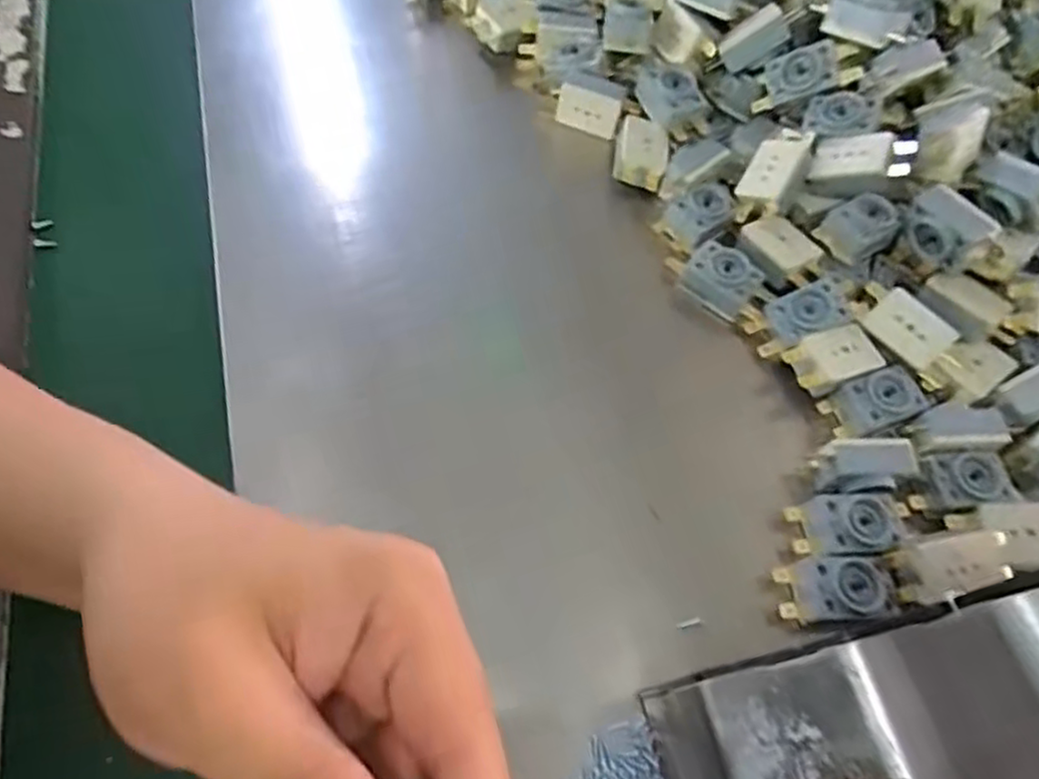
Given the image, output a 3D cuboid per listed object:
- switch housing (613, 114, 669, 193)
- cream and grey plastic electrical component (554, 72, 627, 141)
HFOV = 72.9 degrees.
[{"bbox_3d":[0.070,-0.136,0.404,0.029,0.017,0.043,10,71,2],"label":"switch housing"},{"bbox_3d":[0.042,-0.173,0.425,0.040,0.026,0.024,16,62,5],"label":"cream and grey plastic electrical component"}]

